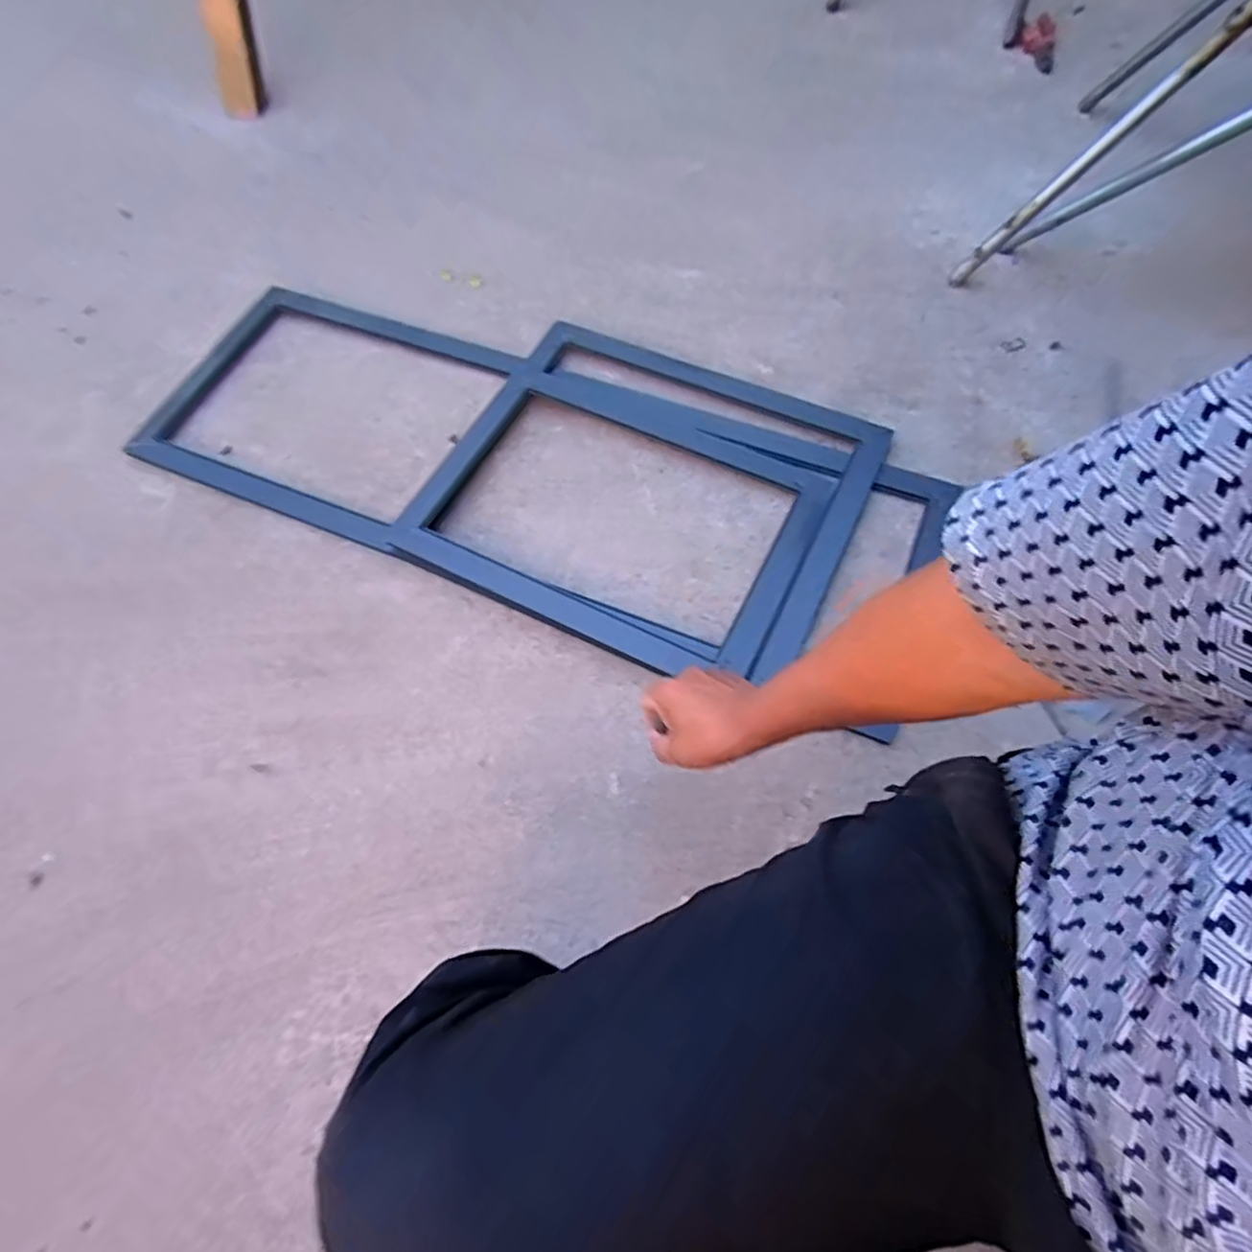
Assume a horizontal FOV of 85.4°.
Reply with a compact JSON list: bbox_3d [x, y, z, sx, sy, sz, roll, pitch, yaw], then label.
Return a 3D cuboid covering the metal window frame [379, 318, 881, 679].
[{"bbox_3d":[0.028,-0.196,0.940,0.555,0.049,0.490,24,69,11],"label":"metal window frame"}]

